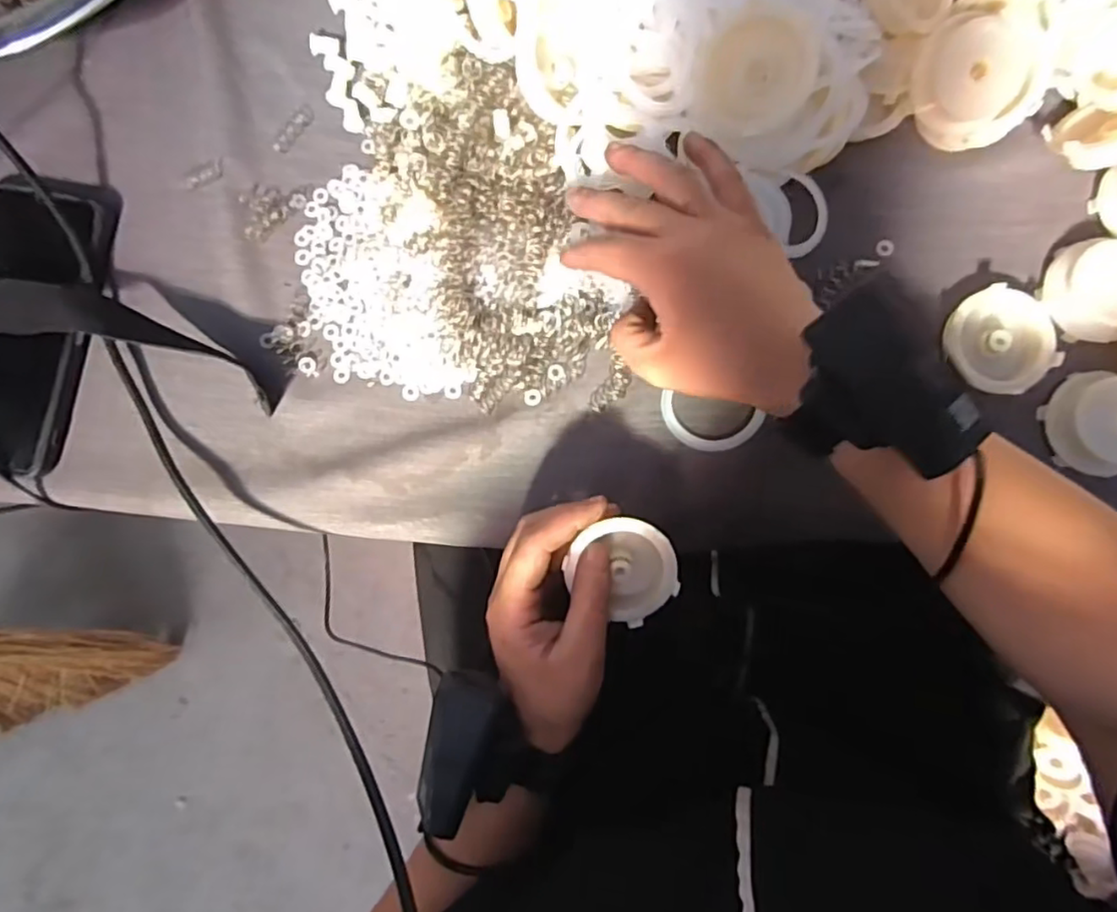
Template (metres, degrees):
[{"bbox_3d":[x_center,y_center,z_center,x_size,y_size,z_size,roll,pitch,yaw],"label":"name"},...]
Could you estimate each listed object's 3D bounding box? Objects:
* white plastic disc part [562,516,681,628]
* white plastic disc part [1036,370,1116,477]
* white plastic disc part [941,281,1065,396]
[{"bbox_3d":[0.034,0.056,0.318,0.050,0.016,0.048,0,88,4],"label":"white plastic disc part"},{"bbox_3d":[0.280,-0.016,0.327,0.045,0.019,0.049,0,88,4],"label":"white plastic disc part"},{"bbox_3d":[0.233,-0.061,0.337,0.051,0.018,0.054,0,88,4],"label":"white plastic disc part"}]

